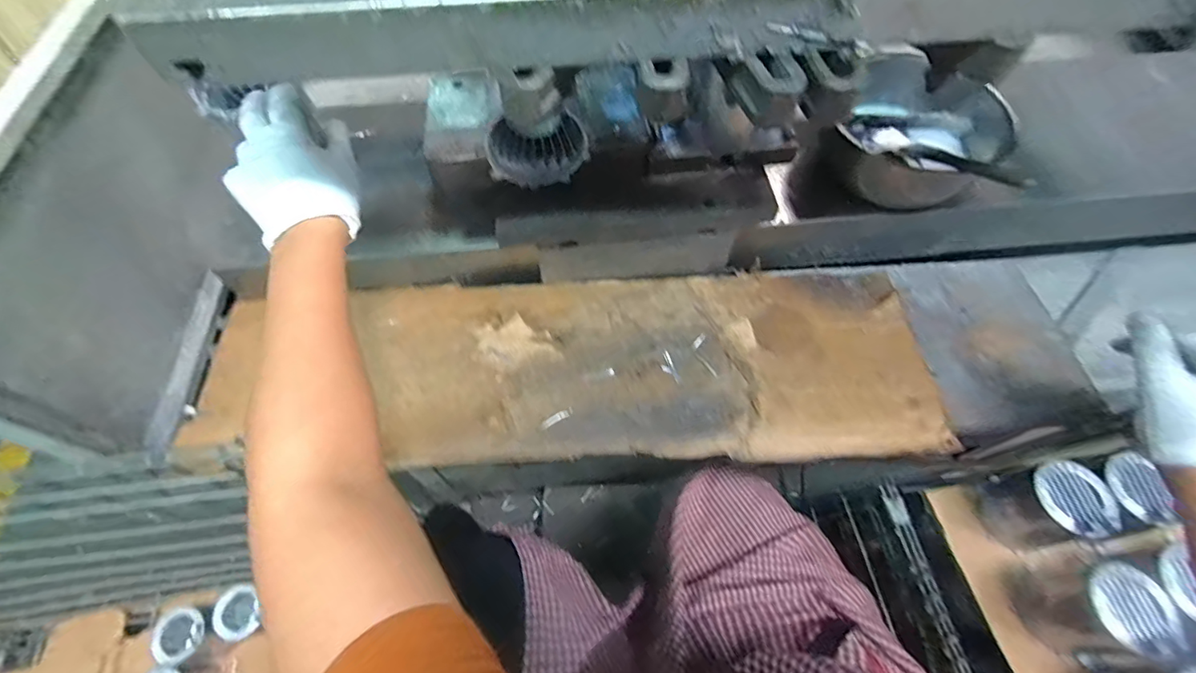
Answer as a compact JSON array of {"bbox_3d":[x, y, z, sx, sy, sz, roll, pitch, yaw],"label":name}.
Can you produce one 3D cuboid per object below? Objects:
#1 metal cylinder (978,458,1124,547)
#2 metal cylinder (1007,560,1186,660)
[{"bbox_3d":[0.554,0.215,0.648,0.090,0.129,0.091,-12,62,-7],"label":"metal cylinder"},{"bbox_3d":[0.561,0.310,0.587,0.085,0.125,0.089,-8,62,-4],"label":"metal cylinder"}]

